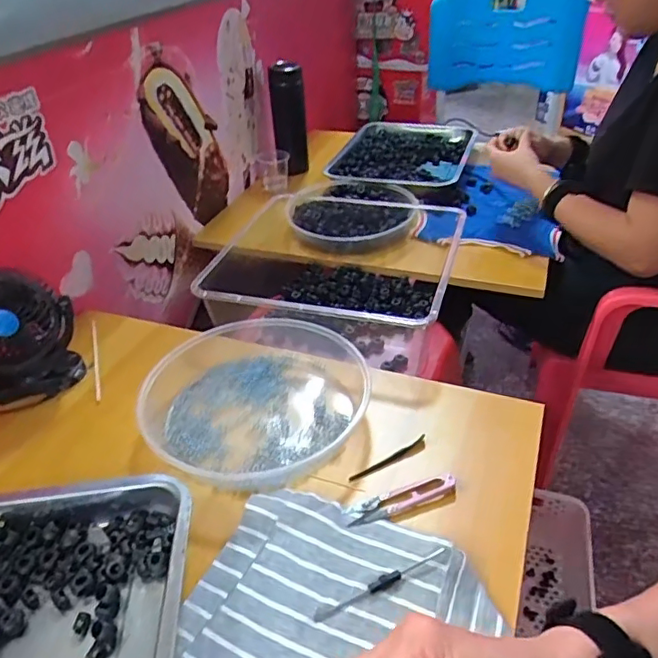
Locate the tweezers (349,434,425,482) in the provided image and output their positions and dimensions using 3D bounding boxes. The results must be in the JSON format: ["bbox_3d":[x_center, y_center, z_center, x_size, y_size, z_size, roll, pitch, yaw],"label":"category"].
[{"bbox_3d":[0.056,0.122,0.541,0.088,0.004,0.010,-25,42,-27],"label":"tweezers"}]

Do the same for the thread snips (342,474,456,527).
[{"bbox_3d":[0.063,0.147,0.501,0.101,0.010,0.024,-13,38,-13],"label":"thread snips"}]

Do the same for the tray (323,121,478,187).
[{"bbox_3d":[0.160,-0.367,1.227,0.273,0.043,0.378,7,38,13],"label":"tray"}]

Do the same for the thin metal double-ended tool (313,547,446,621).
[{"bbox_3d":[0.042,0.194,0.440,0.114,0.008,0.011,-18,39,-19],"label":"thin metal double-ended tool"}]

